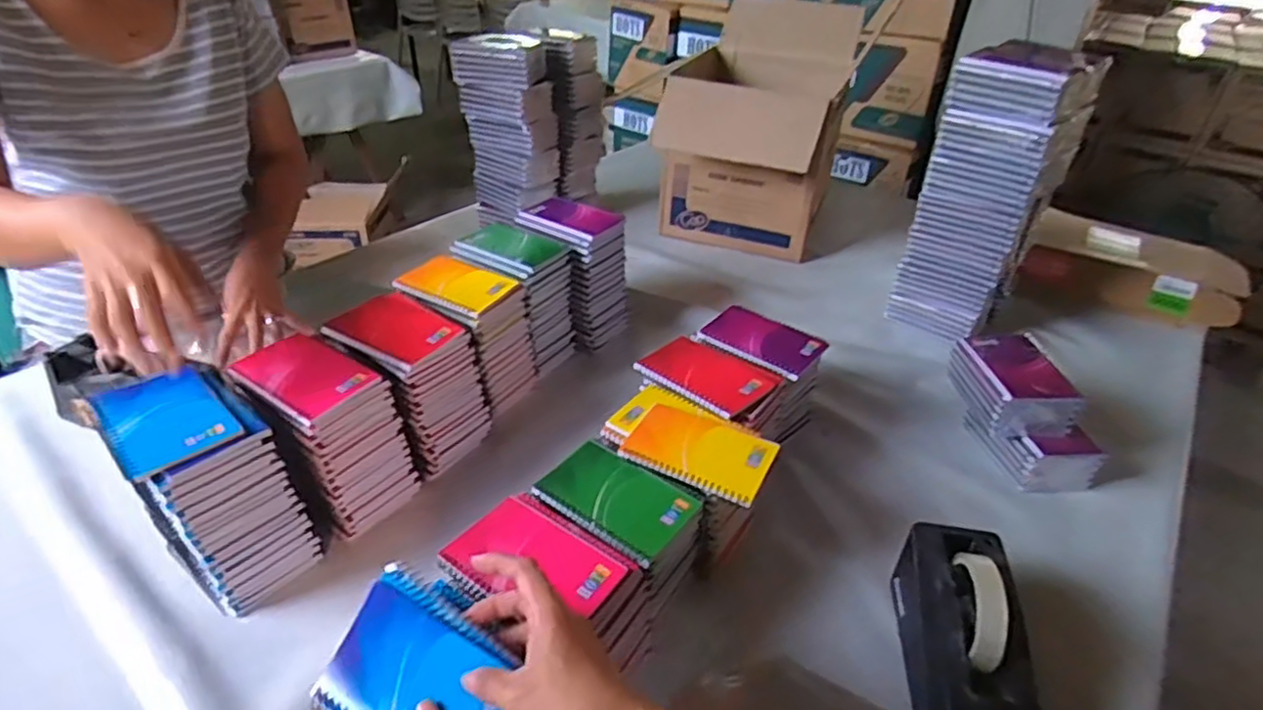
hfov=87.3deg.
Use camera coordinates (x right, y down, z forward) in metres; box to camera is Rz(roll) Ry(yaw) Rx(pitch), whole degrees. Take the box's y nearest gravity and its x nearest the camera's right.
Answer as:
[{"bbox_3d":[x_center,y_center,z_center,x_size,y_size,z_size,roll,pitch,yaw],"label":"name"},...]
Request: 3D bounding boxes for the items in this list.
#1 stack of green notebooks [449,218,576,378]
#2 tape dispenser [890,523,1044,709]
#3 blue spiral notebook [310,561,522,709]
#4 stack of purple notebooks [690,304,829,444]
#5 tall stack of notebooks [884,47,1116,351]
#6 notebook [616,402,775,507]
[{"bbox_3d":[-0.161,-0.081,0.924,0.139,0.165,0.098,24,40,25],"label":"stack of green notebooks"},{"bbox_3d":[0.279,0.245,0.547,0.080,0.122,0.204,8,36,7],"label":"tape dispenser"},{"bbox_3d":[-0.133,0.202,0.417,0.125,0.013,0.096,17,70,21],"label":"blue spiral notebook"},{"bbox_3d":[0.153,0.029,0.827,0.136,0.134,0.109,29,43,30],"label":"stack of purple notebooks"},{"bbox_3d":[0.494,-0.204,0.937,0.155,0.388,0.145,-23,43,-31],"label":"tall stack of notebooks"},{"bbox_3d":[0.066,0.087,0.627,0.131,0.013,0.085,21,40,23],"label":"notebook"}]

